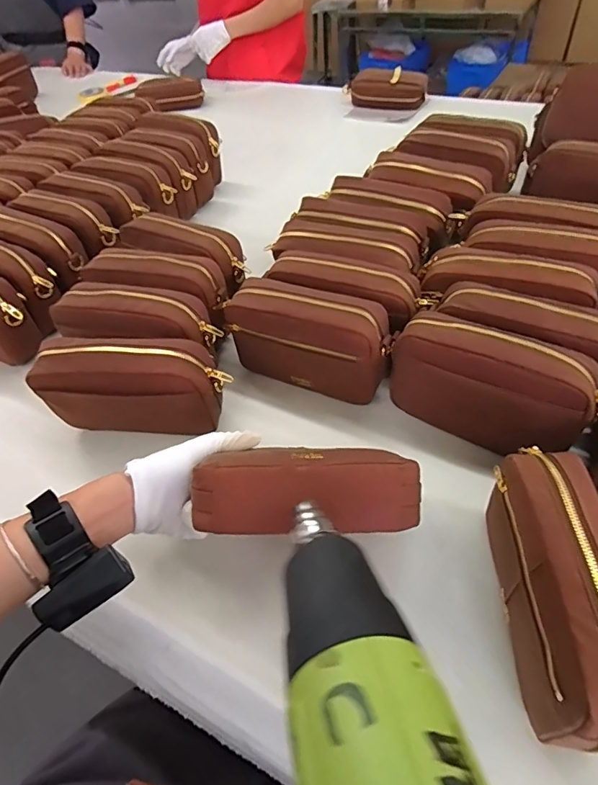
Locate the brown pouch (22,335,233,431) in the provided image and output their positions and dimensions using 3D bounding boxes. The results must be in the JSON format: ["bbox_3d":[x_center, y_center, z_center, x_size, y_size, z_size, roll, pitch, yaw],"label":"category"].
[{"bbox_3d":[-0.182,0.004,0.526,0.205,0.139,0.058,-2,50,4],"label":"brown pouch"}]

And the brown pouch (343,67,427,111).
[{"bbox_3d":[0.230,-0.810,1.240,0.221,0.078,0.097,8,51,13],"label":"brown pouch"}]

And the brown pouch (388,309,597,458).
[{"bbox_3d":[0.199,-0.011,0.481,0.201,0.129,0.073,28,58,26],"label":"brown pouch"}]

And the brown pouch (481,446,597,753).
[{"bbox_3d":[0.194,0.152,0.355,0.059,0.133,0.201,-1,50,5],"label":"brown pouch"}]

